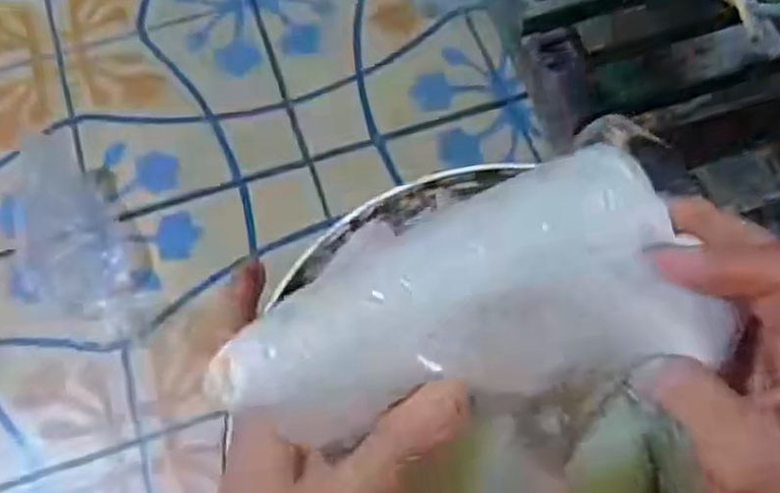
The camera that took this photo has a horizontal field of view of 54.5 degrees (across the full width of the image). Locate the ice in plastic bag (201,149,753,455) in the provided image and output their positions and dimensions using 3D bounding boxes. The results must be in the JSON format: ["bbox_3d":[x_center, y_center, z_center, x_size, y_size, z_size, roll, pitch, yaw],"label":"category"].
[{"bbox_3d":[0.029,0.023,0.274,0.164,0.047,0.072,-15,67,-8],"label":"ice in plastic bag"}]

